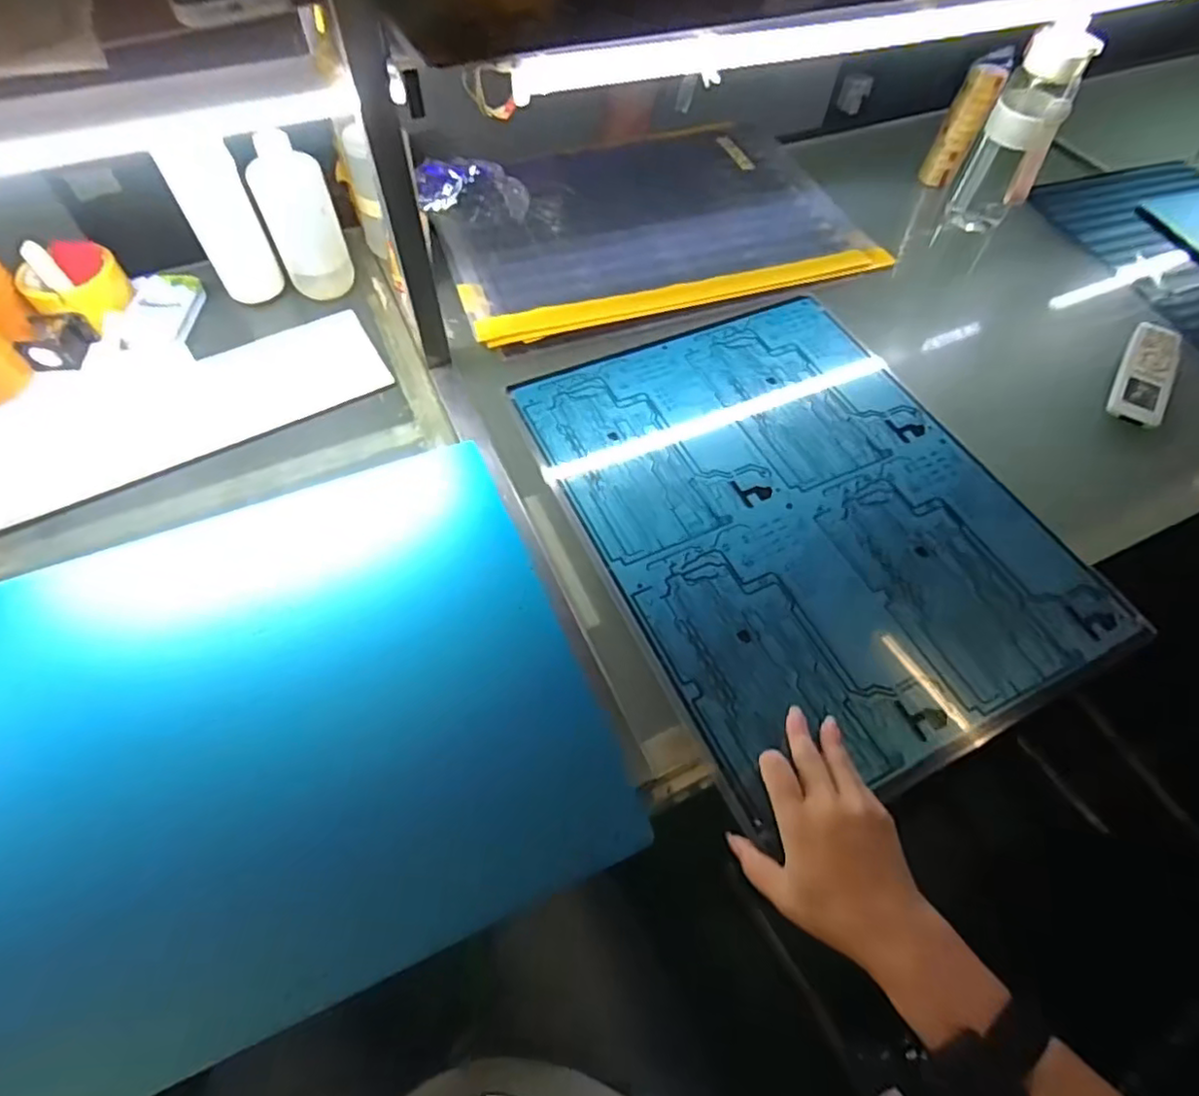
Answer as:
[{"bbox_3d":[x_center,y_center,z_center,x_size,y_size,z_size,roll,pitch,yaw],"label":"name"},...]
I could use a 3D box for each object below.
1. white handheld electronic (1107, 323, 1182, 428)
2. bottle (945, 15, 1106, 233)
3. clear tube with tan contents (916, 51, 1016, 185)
[{"bbox_3d":[0.637,-0.204,0.724,0.052,0.017,0.175,25,66,20],"label":"white handheld electronic"},{"bbox_3d":[0.541,-0.529,0.817,0.082,0.238,0.084,23,61,11],"label":"bottle"},{"bbox_3d":[0.520,-0.608,0.895,0.051,0.160,0.050,23,61,11],"label":"clear tube with tan contents"}]

